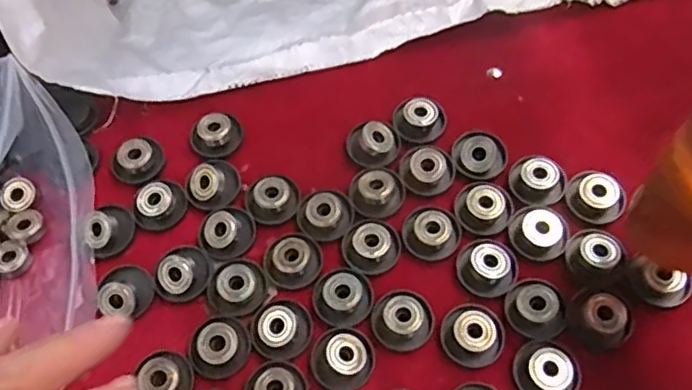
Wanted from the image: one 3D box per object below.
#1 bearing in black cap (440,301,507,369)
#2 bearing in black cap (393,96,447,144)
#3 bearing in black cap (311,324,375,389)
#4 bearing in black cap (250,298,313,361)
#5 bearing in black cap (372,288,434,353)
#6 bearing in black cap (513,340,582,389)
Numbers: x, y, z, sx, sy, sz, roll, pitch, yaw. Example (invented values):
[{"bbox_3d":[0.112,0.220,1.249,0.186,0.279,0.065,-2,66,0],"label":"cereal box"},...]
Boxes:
[{"bbox_3d":[0.067,0.073,0.330,0.032,0.013,0.033,-1,63,3],"label":"bearing in black cap"},{"bbox_3d":[0.046,-0.047,0.392,0.031,0.012,0.028,-13,63,-3],"label":"bearing in black cap"},{"bbox_3d":[-0.002,0.085,0.328,0.033,0.011,0.032,-1,63,3],"label":"bearing in black cap"},{"bbox_3d":[-0.035,0.071,0.336,0.032,0.012,0.031,-1,63,3],"label":"bearing in black cap"},{"bbox_3d":[0.031,0.067,0.336,0.031,0.013,0.032,-1,63,3],"label":"bearing in black cap"},{"bbox_3d":[0.103,0.091,0.320,0.030,0.012,0.033,-1,63,3],"label":"bearing in black cap"}]

